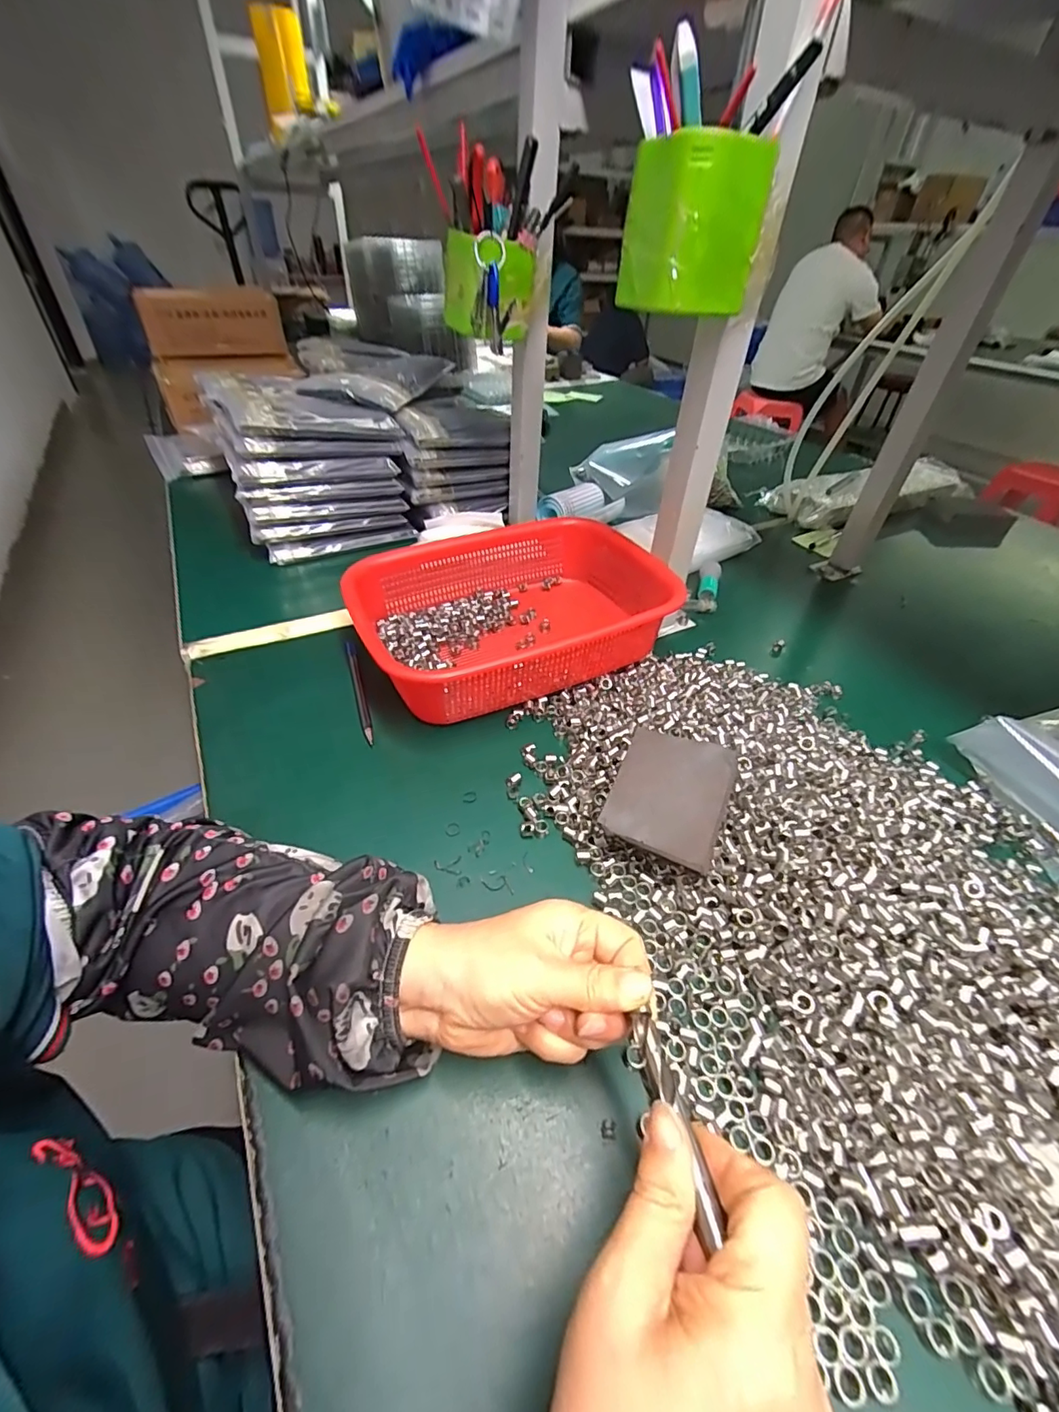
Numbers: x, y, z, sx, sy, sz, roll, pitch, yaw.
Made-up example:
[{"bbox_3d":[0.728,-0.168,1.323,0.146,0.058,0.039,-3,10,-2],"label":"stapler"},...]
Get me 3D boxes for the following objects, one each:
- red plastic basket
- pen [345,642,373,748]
[{"bbox_3d":[-0.014,-0.087,0.502,0.282,0.082,0.208,-17,46,-22],"label":"red plastic basket"},{"bbox_3d":[-0.151,-0.015,0.465,0.008,0.013,0.134,-12,44,-17],"label":"pen"}]

